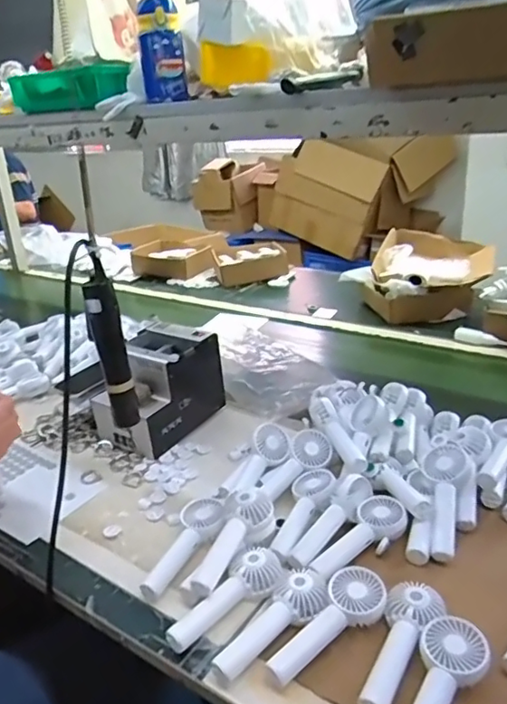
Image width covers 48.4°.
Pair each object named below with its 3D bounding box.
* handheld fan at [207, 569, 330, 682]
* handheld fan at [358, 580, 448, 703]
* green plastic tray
[{"bbox_3d":[0.017,0.267,0.562,0.142,0.034,0.047,-20,28,-33],"label":"handheld fan"},{"bbox_3d":[0.140,0.274,0.529,0.051,0.034,0.143,9,26,26],"label":"handheld fan"},{"bbox_3d":[-0.322,-0.463,0.996,0.266,0.064,0.085,14,29,35],"label":"green plastic tray"}]

